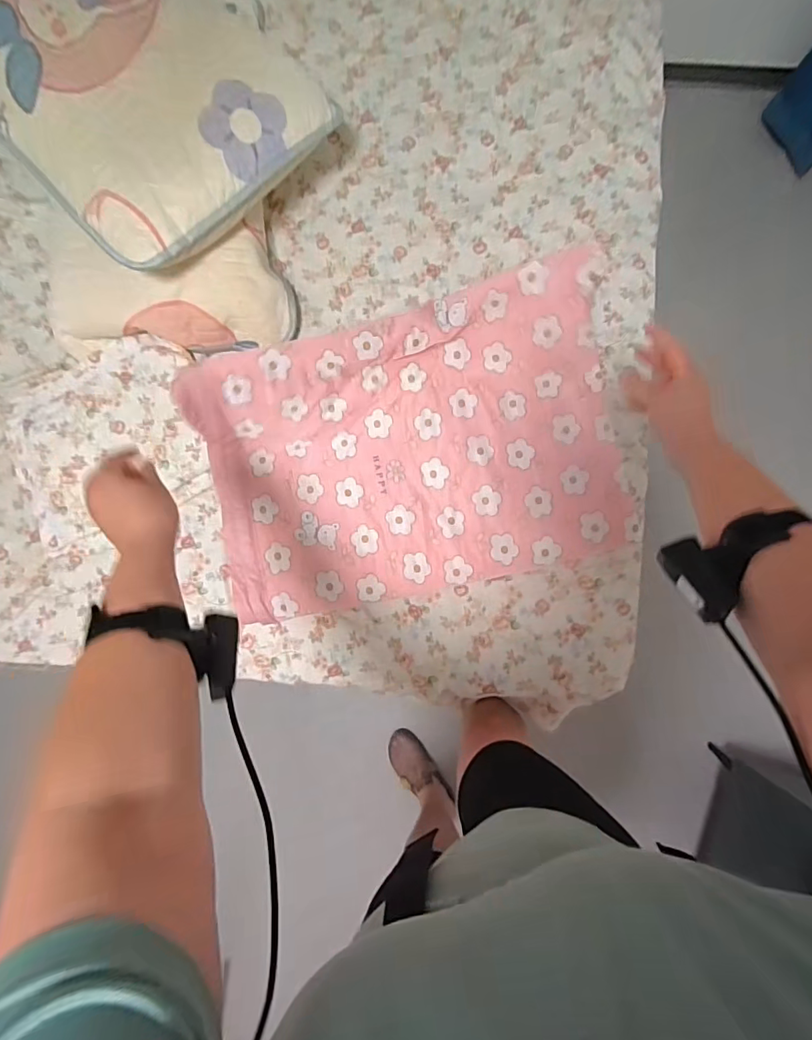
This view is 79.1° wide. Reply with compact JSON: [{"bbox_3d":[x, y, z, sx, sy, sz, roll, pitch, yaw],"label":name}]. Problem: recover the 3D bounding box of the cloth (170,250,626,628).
[{"bbox_3d":[0.005,-0.104,0.757,0.641,0.124,0.422,-13,88,2],"label":"cloth"}]

